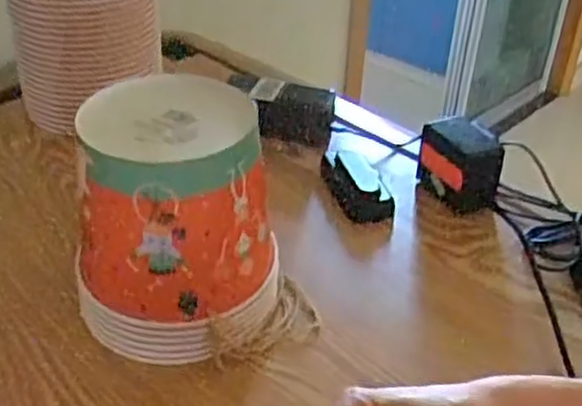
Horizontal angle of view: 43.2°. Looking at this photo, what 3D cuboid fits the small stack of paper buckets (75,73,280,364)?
[{"bbox_3d":[-0.087,0.013,0.576,0.149,0.175,0.140,-5,36,-12],"label":"small stack of paper buckets"}]

